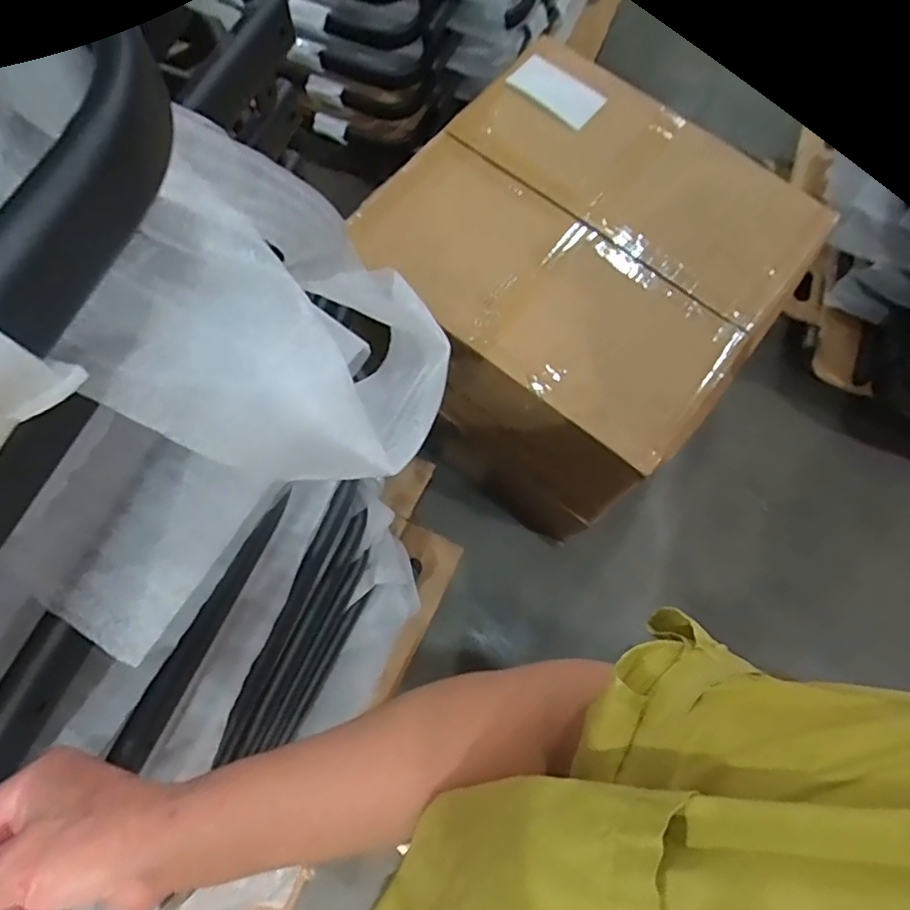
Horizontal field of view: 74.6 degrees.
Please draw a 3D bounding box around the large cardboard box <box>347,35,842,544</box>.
[{"bbox_3d":[0.172,-0.219,1.083,0.548,0.532,0.485,35,74,10],"label":"large cardboard box"}]

